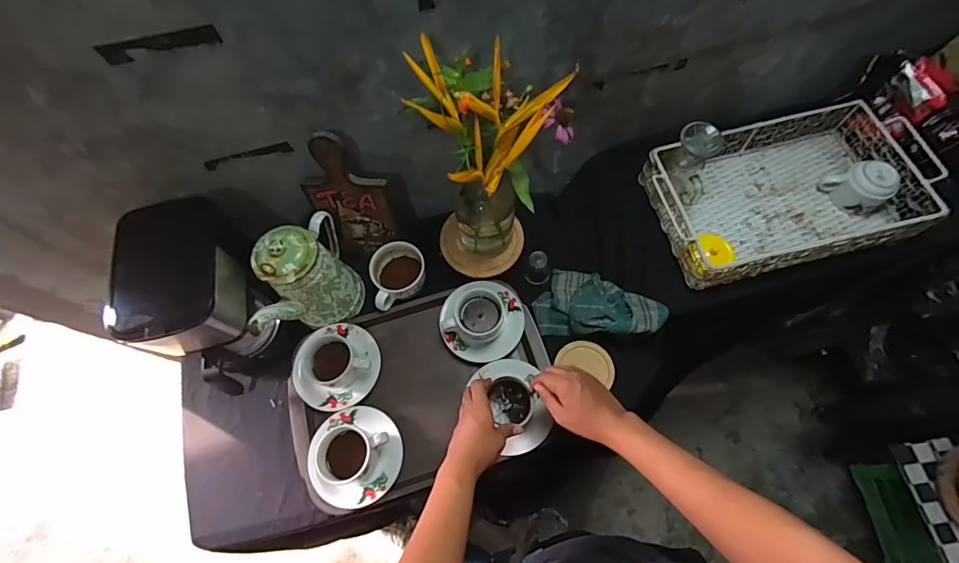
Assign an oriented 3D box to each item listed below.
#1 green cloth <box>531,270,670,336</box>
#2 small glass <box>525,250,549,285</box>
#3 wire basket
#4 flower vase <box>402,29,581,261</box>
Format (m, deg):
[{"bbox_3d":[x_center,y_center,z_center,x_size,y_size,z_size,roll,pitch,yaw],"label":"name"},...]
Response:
[{"bbox_3d":[0.206,0.034,0.749,0.211,0.047,0.118,3,67,4],"label":"green cloth"},{"bbox_3d":[0.105,-0.023,0.772,0.042,0.051,0.043,-1,67,2],"label":"small glass"},{"bbox_3d":[0.512,-0.151,0.742,0.397,0.096,0.244,-12,67,-3],"label":"wire basket"},{"bbox_3d":[0.017,-0.151,0.627,0.181,0.358,0.127,21,69,11],"label":"flower vase"}]

